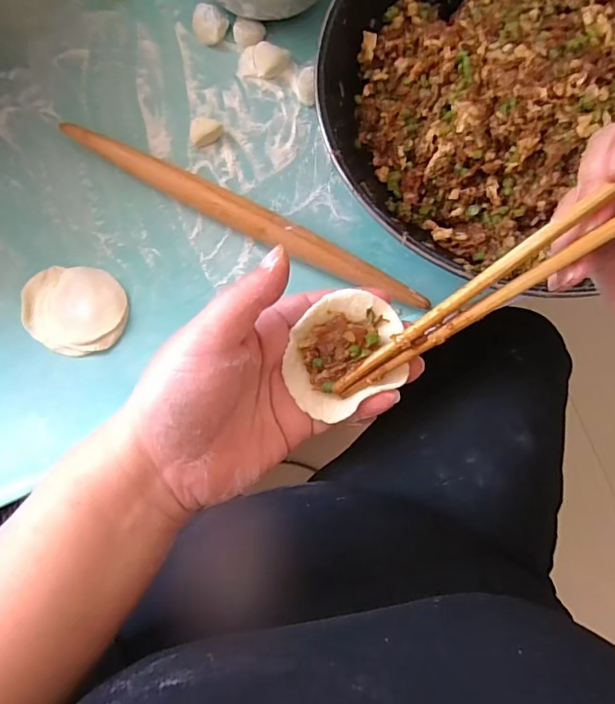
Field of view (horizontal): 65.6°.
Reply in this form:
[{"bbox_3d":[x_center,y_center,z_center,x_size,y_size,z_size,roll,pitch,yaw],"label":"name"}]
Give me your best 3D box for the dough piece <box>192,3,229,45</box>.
[{"bbox_3d":[-0.086,-0.288,0.423,0.031,0.016,0.028,37,81,3],"label":"dough piece"}]

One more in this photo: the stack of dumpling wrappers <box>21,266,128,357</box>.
[{"bbox_3d":[-0.183,-0.033,0.374,0.077,0.009,0.067,1,81,-3],"label":"stack of dumpling wrappers"}]

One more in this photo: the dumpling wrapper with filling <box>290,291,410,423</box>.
[{"bbox_3d":[0.018,0.001,0.229,0.059,0.016,0.050,-30,84,-7],"label":"dumpling wrapper with filling"}]

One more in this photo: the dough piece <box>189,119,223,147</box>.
[{"bbox_3d":[-0.085,-0.186,0.402,0.028,0.012,0.017,-20,83,-6],"label":"dough piece"}]

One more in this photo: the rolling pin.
[{"bbox_3d":[-0.053,-0.107,0.387,0.321,0.023,0.022,26,81,1],"label":"rolling pin"}]

